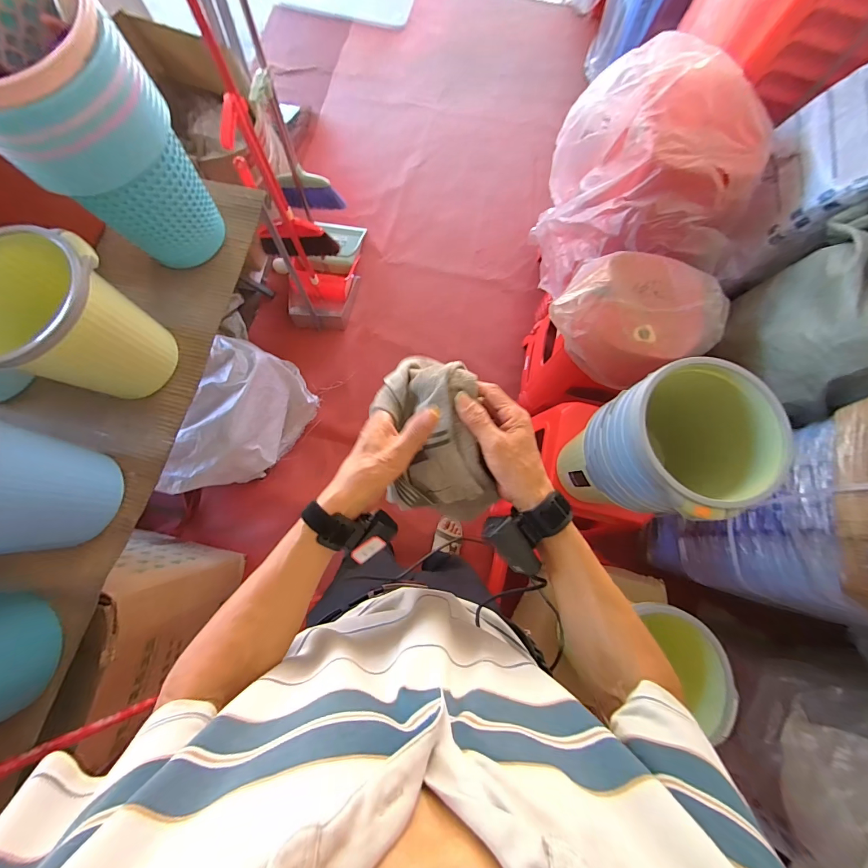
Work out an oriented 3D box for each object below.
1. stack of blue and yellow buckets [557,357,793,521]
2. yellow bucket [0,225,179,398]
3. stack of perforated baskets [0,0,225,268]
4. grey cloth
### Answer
[{"bbox_3d":[0.421,0.040,0.778,0.228,0.444,0.229,-18,80,-5],"label":"stack of blue and yellow buckets"},{"bbox_3d":[-0.670,-0.202,0.700,0.216,0.253,0.231,0,79,-1],"label":"yellow bucket"},{"bbox_3d":[-0.609,-0.530,0.689,0.238,0.389,0.246,40,81,6],"label":"stack of perforated baskets"},{"bbox_3d":[-0.003,0.004,0.445,0.117,0.089,0.201,-13,80,-4],"label":"grey cloth"}]

